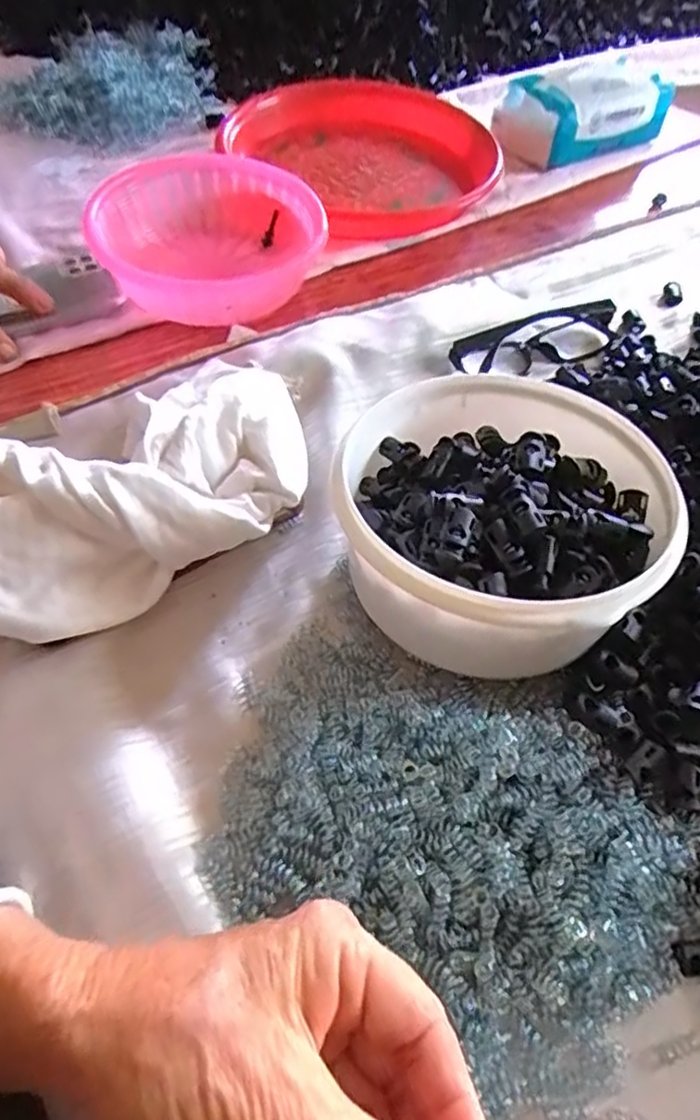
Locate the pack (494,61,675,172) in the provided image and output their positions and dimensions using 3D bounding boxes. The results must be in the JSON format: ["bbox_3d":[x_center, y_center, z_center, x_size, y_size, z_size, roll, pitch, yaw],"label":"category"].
[{"bbox_3d":[0.227,-0.432,0.652,0.177,0.069,0.078,-16,57,-13],"label":"pack"}]

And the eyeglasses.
[{"bbox_3d":[0.136,-0.160,0.479,0.138,0.029,0.040,-21,59,-17],"label":"eyeglasses"}]

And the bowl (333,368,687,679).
[{"bbox_3d":[0.072,-0.025,0.351,0.161,0.087,0.177,1,55,-2],"label":"bowl"}]

